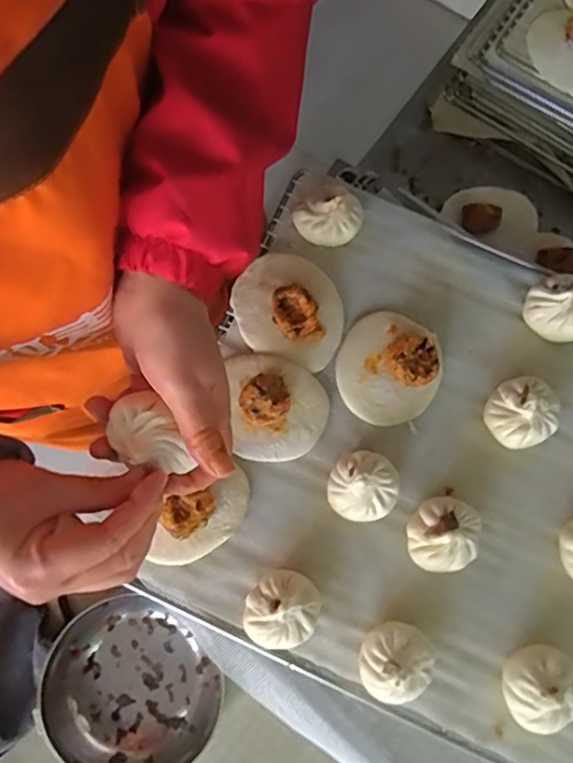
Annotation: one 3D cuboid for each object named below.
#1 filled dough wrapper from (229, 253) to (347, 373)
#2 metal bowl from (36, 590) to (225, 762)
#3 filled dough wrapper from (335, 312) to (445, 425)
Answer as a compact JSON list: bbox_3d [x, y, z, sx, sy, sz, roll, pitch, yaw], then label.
[{"bbox_3d":[0.003,-0.066,0.490,0.098,0.029,0.090,0,79,0],"label":"filled dough wrapper"},{"bbox_3d":[-0.132,0.262,0.481,0.146,0.052,0.116,40,81,7],"label":"metal bowl"},{"bbox_3d":[0.087,-0.013,0.481,0.086,0.029,0.093,0,79,0],"label":"filled dough wrapper"}]

